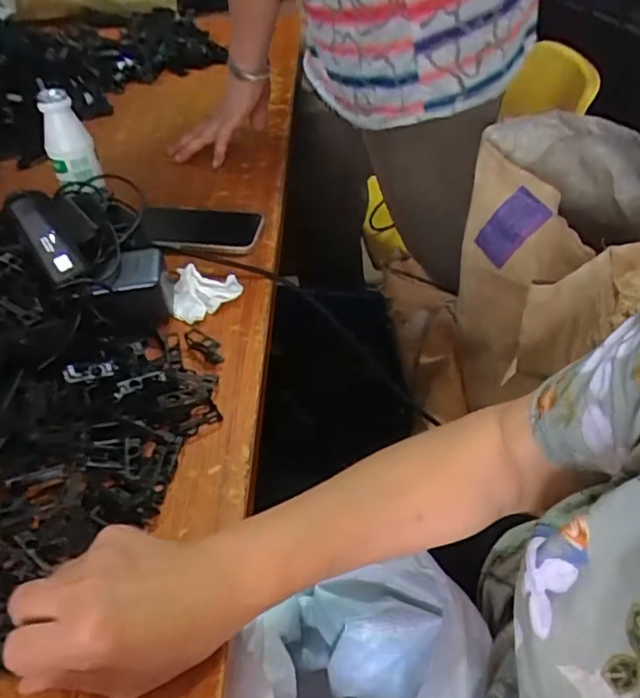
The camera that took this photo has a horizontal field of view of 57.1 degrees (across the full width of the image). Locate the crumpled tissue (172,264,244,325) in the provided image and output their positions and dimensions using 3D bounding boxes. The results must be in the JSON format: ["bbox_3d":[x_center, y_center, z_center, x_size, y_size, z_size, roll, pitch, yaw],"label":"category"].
[{"bbox_3d":[-0.112,-0.057,0.567,0.065,0.020,0.060,1,44,4],"label":"crumpled tissue"}]

